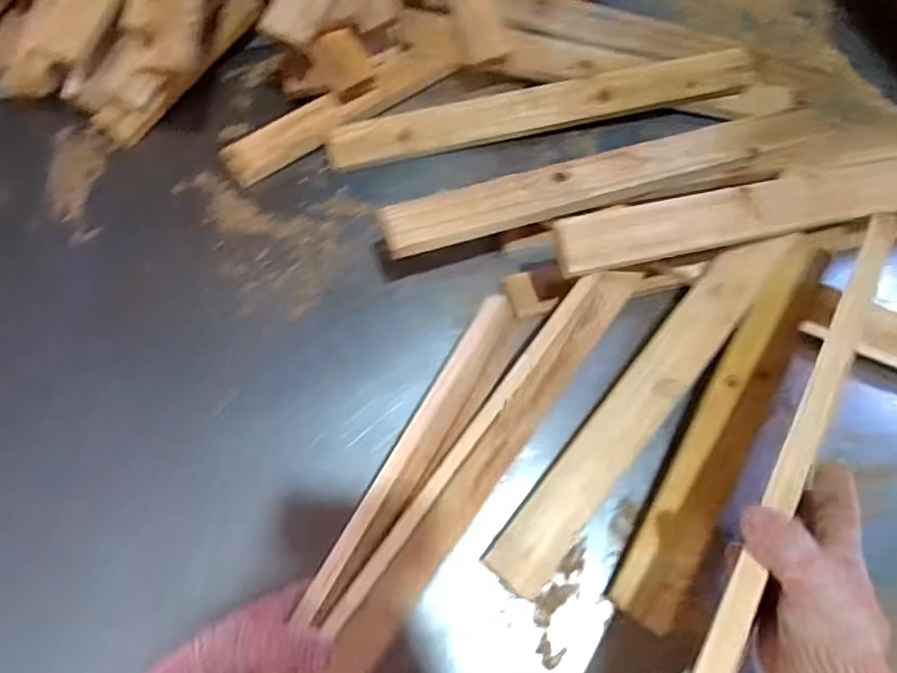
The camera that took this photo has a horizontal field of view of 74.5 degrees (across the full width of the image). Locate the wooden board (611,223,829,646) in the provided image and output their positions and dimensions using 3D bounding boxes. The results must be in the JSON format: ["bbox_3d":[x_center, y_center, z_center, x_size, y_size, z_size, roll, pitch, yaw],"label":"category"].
[{"bbox_3d":[0.255,0.070,0.529,0.059,0.019,0.383,30,74,5],"label":"wooden board"}]

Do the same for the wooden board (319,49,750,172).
[{"bbox_3d":[0.108,-0.265,0.676,0.487,0.019,0.051,-13,89,-4],"label":"wooden board"}]

